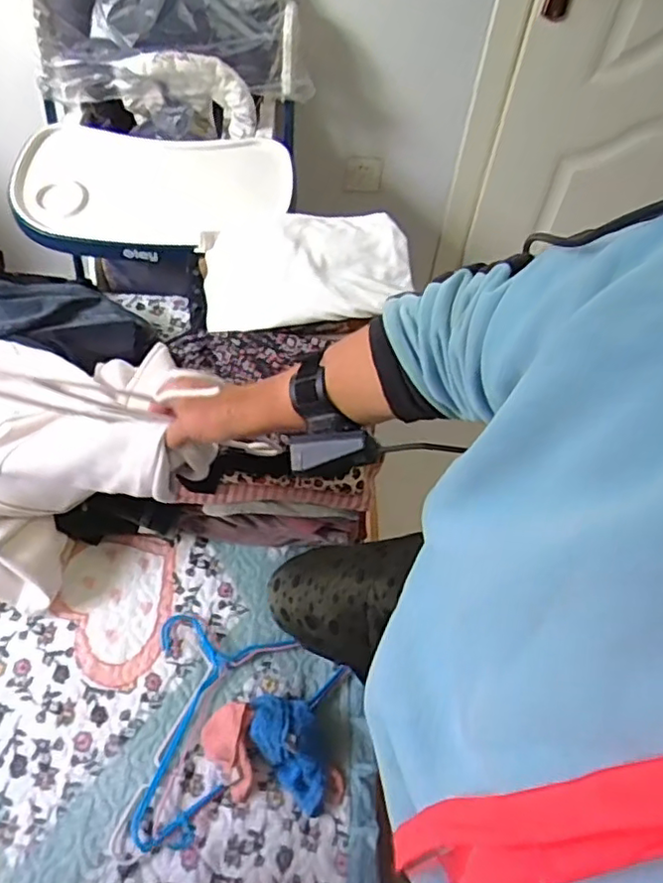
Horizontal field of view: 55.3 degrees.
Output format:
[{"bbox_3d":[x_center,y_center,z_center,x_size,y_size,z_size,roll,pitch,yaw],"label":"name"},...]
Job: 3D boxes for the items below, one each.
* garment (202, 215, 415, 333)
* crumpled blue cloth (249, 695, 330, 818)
[{"bbox_3d":[-0.038,-0.266,0.993,0.314,0.077,0.229,1,54,-4],"label":"garment"},{"bbox_3d":[-0.045,0.388,0.811,0.082,0.057,0.148,-35,64,-25],"label":"crumpled blue cloth"}]

